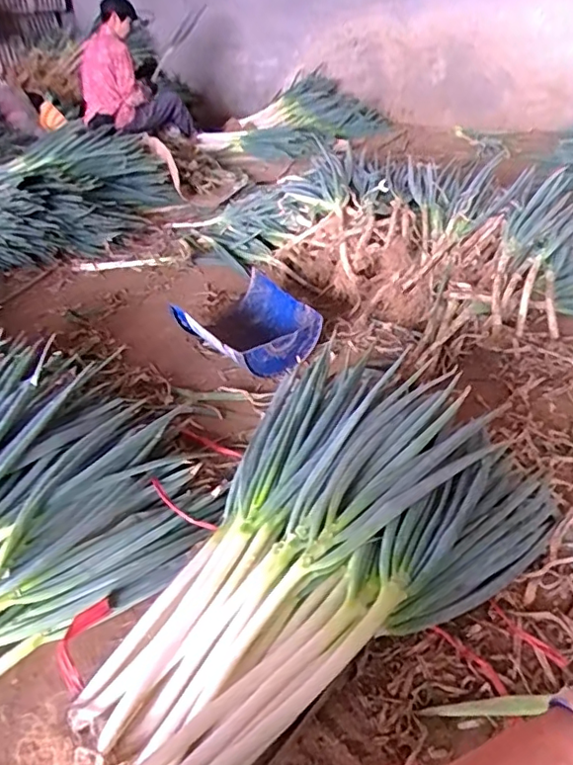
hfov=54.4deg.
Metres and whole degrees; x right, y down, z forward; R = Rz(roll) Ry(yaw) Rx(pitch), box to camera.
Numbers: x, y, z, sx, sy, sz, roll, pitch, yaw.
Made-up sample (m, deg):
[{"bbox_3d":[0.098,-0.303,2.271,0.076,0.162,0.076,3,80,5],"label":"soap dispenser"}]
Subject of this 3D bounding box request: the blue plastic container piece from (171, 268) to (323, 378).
[{"bbox_3d":[-0.103,-0.160,1.649,0.327,0.129,0.400,-30,43,-30],"label":"blue plastic container piece"}]

